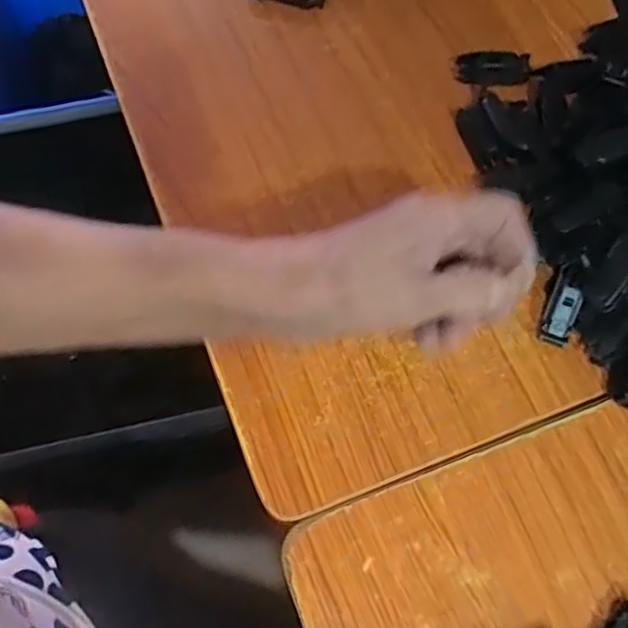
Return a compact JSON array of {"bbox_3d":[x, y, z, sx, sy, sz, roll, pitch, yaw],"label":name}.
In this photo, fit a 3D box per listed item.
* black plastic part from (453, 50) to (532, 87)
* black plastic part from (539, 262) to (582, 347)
[{"bbox_3d":[0.123,-0.168,0.448,0.049,0.012,0.022,7,69,4],"label":"black plastic part"},{"bbox_3d":[0.140,-0.005,0.369,0.017,0.008,0.045,8,102,4],"label":"black plastic part"}]

